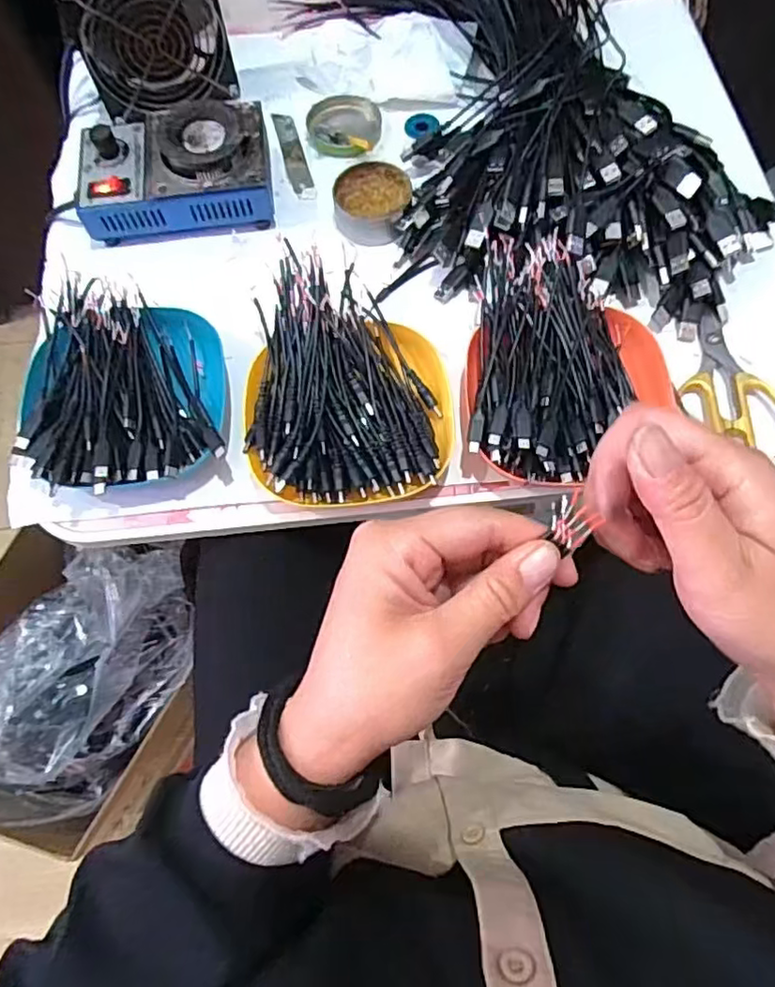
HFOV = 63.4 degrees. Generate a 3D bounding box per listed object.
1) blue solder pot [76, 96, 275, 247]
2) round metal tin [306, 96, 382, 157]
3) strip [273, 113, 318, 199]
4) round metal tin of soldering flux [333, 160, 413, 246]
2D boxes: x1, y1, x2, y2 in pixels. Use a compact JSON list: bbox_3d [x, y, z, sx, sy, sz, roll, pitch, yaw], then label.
[{"bbox_3d":[-0.171,-0.263,0.510,0.145,0.061,0.094,-7,70,-1],"label":"blue solder pot"},{"bbox_3d":[-0.039,-0.330,0.563,0.064,0.012,0.063,-1,70,2],"label":"round metal tin"},{"bbox_3d":[-0.083,-0.299,0.552,0.019,0.004,0.102,-17,71,-4],"label":"strip"},{"bbox_3d":[-0.012,-0.238,0.513,0.062,0.022,0.065,-2,70,1],"label":"round metal tin of soldering flux"}]

